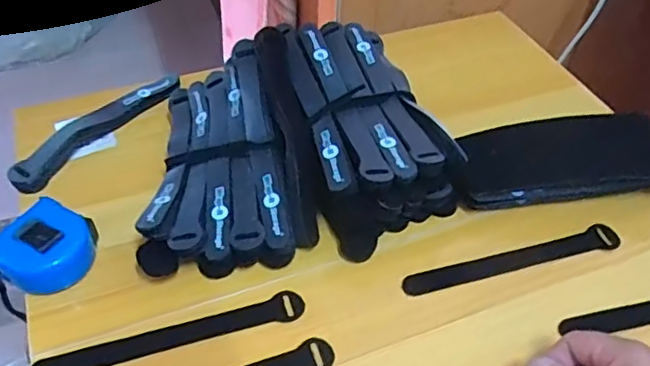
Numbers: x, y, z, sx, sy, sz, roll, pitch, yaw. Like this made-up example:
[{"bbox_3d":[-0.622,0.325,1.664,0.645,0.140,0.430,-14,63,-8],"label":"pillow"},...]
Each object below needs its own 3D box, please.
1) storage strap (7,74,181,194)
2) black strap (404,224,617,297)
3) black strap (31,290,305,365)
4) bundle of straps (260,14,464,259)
[{"bbox_3d":[-0.222,-0.057,0.583,0.027,0.022,0.192,29,53,22],"label":"storage strap"},{"bbox_3d":[0.159,0.066,0.496,0.195,0.008,0.023,-13,49,-14],"label":"black strap"},{"bbox_3d":[-0.113,0.116,0.444,0.197,0.008,0.024,-12,49,-13],"label":"black strap"},{"bbox_3d":[0.030,-0.051,0.536,0.130,0.090,0.206,-17,50,-17],"label":"bundle of straps"}]

